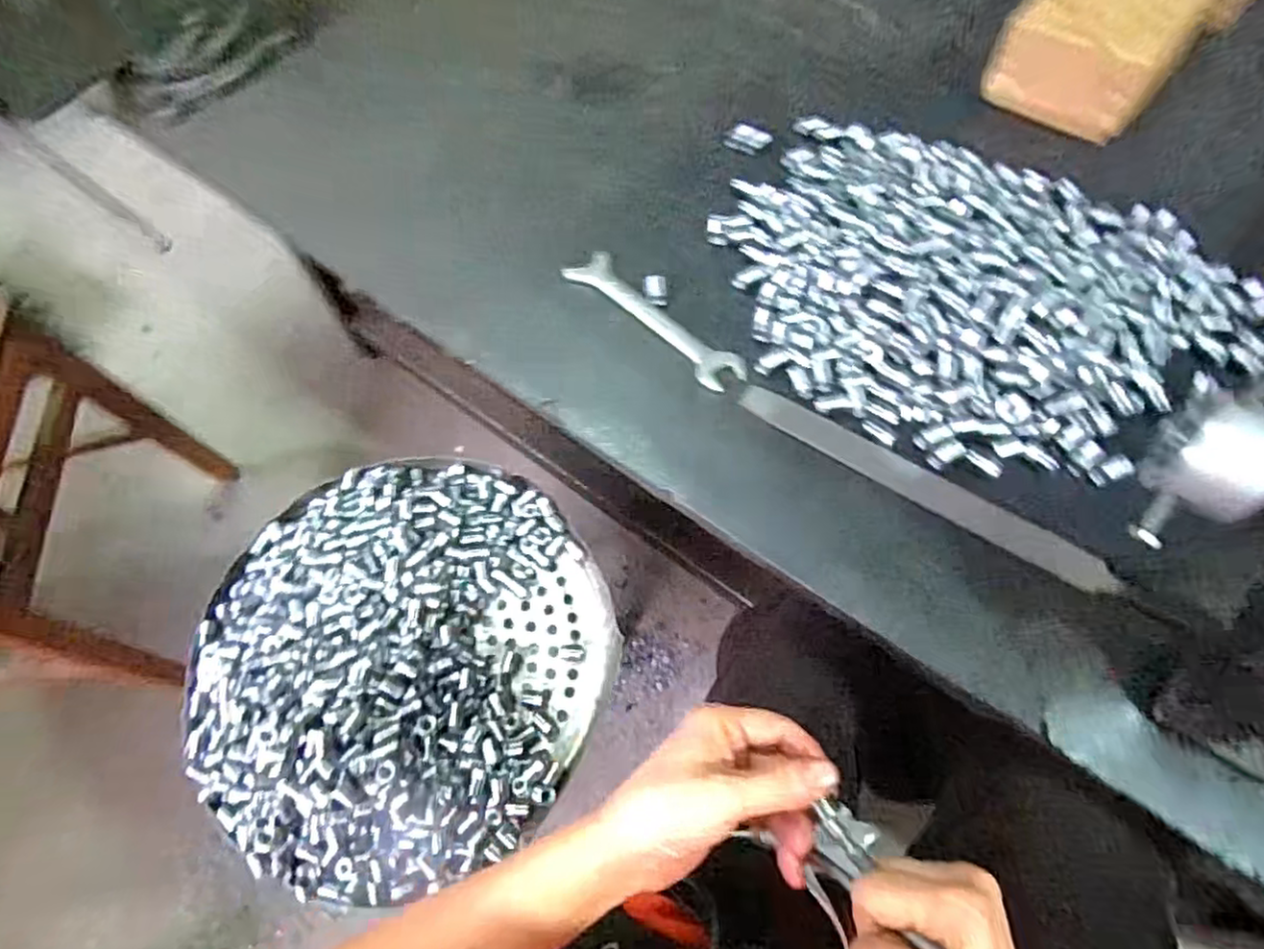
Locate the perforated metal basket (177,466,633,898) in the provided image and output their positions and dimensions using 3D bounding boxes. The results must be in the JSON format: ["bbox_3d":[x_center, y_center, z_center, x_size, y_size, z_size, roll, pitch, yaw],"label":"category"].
[{"bbox_3d":[-0.209,0.160,0.602,0.366,0.075,0.365,34,70,18],"label":"perforated metal basket"}]

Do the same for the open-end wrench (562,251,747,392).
[{"bbox_3d":[0.018,-0.124,0.524,0.034,0.005,0.171,-40,68,-16],"label":"open-end wrench"}]

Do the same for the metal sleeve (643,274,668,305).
[{"bbox_3d":[0.018,-0.145,0.523,0.019,0.013,0.020,0,63,4],"label":"metal sleeve"}]

